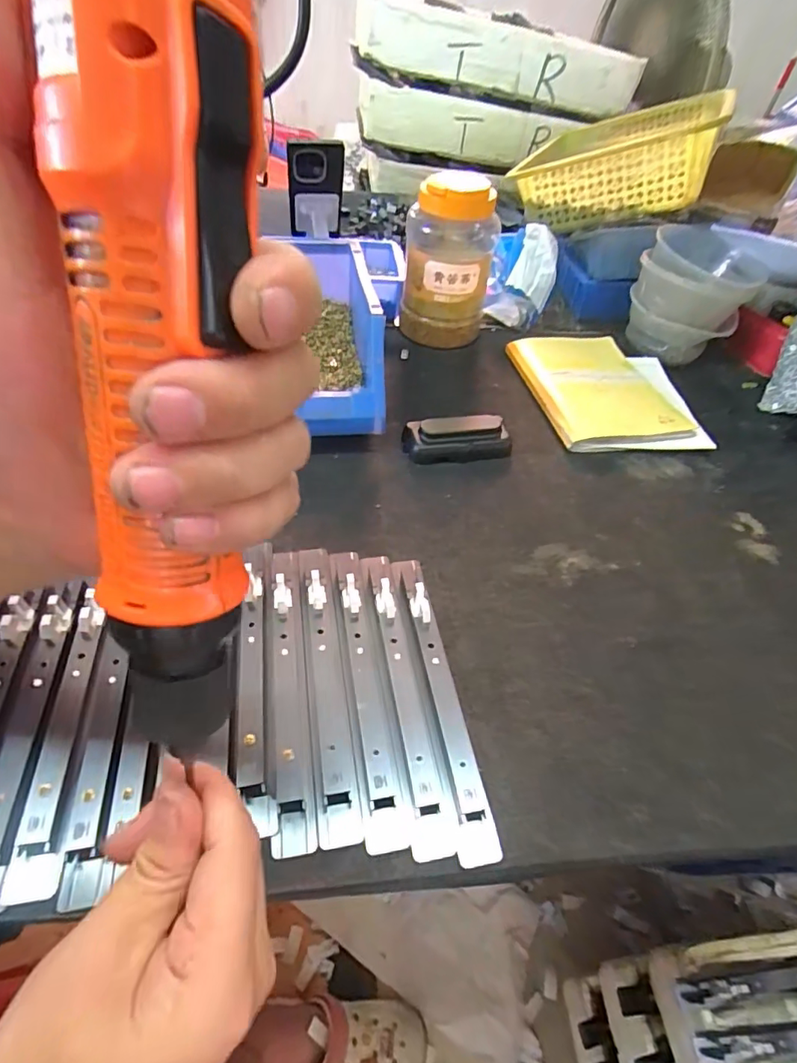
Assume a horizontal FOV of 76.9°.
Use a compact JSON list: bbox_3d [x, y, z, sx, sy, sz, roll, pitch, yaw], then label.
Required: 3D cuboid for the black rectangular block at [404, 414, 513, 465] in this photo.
[{"bbox_3d":[0.059,-0.094,0.509,0.106,0.028,0.039,-3,50,-8],"label":"black rectangular block"}]

